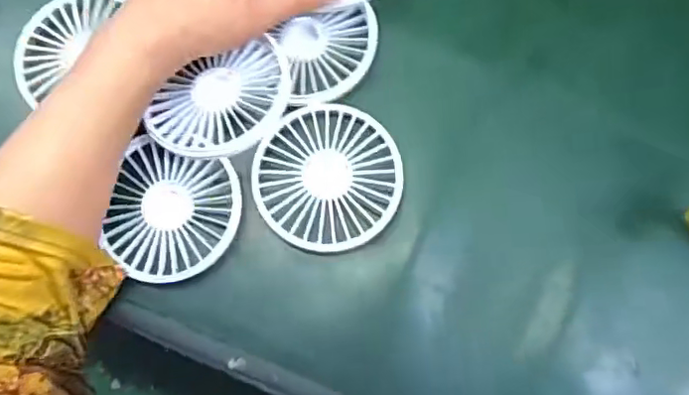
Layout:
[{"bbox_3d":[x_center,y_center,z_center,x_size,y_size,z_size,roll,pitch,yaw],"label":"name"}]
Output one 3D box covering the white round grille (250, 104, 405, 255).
[{"bbox_3d":[-0.010,-0.012,0.351,0.085,0.009,0.085,0,80,0],"label":"white round grille"}]

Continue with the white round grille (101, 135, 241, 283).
[{"bbox_3d":[-0.100,0.010,0.345,0.073,0.011,0.077,0,80,0],"label":"white round grille"}]

